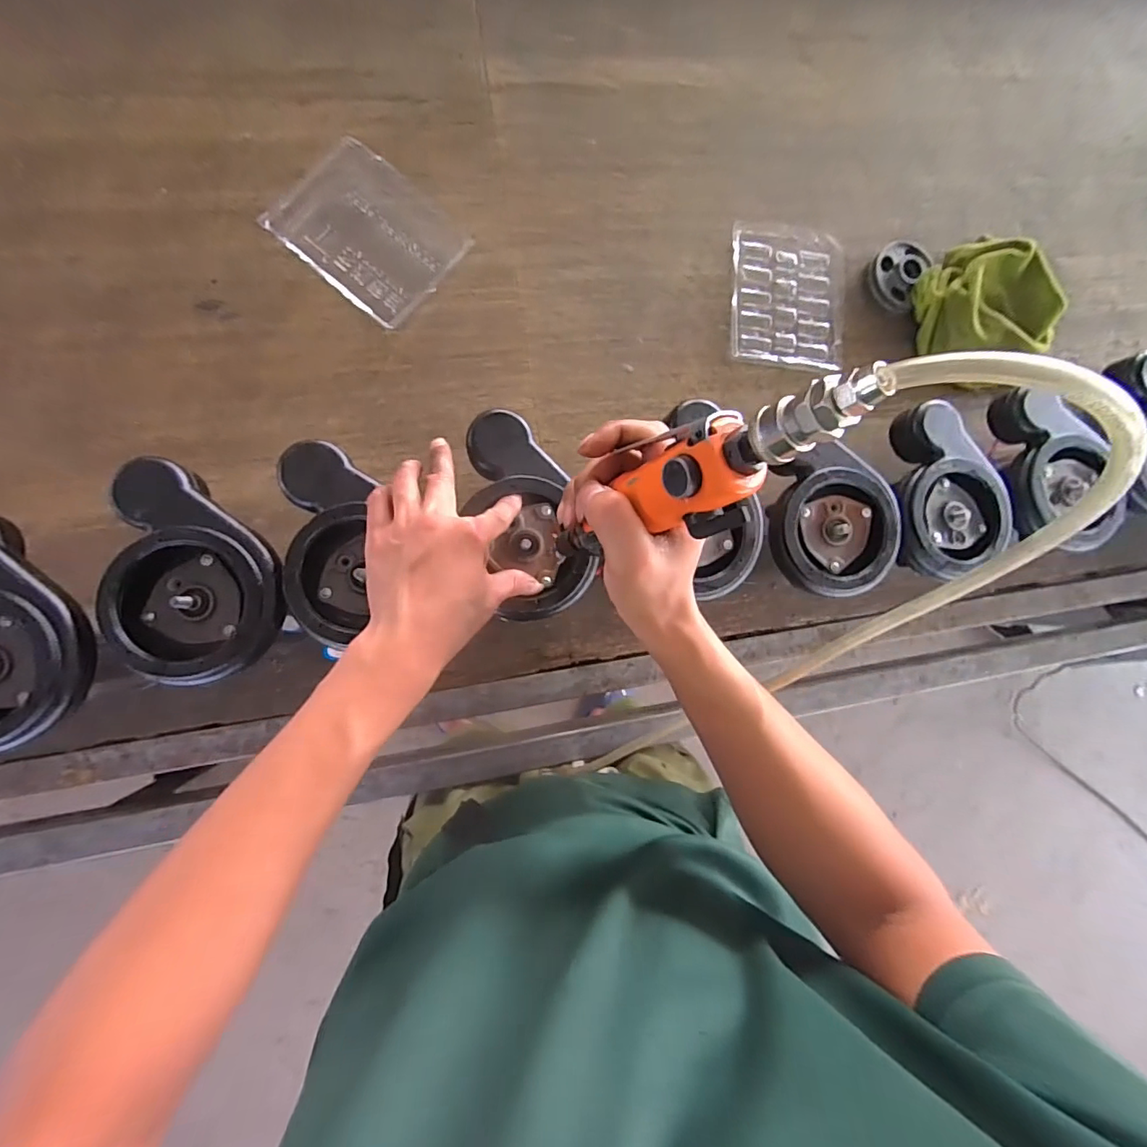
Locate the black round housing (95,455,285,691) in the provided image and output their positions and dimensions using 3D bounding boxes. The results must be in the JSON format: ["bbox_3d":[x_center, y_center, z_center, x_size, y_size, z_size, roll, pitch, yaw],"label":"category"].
[{"bbox_3d":[-0.292,0.005,0.387,0.153,0.037,0.116,43,82,-5],"label":"black round housing"}]

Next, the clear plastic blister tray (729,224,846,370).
[{"bbox_3d":[0.275,-0.358,0.666,0.156,0.022,0.197,3,87,-9],"label":"clear plastic blister tray"}]

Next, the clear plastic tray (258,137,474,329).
[{"bbox_3d":[-0.227,-0.384,0.584,0.186,0.018,0.151,40,82,-6],"label":"clear plastic tray"}]

